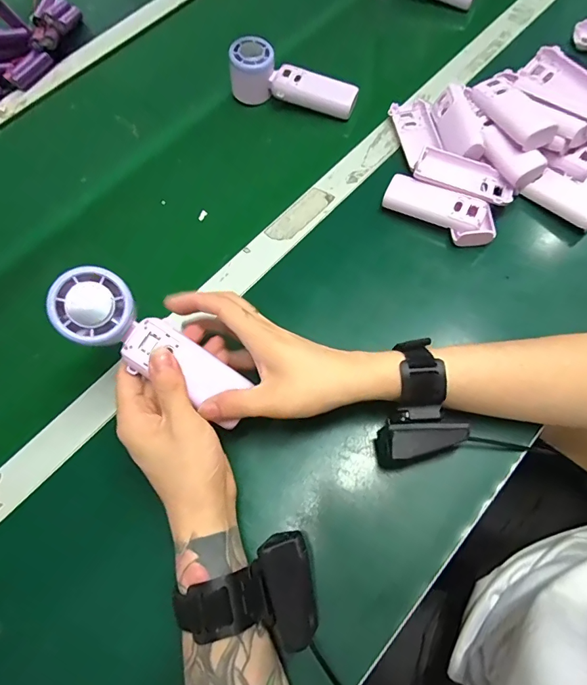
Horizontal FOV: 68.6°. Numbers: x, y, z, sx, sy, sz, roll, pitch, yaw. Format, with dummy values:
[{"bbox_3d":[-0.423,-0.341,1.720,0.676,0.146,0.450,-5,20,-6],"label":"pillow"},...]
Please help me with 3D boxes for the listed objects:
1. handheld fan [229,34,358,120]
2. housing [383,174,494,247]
[{"bbox_3d":[0.000,-0.335,0.548,0.161,0.053,0.046,17,69,13],"label":"handheld fan"},{"bbox_3d":[0.158,-0.141,0.469,0.119,0.031,0.043,24,71,15],"label":"housing"}]

